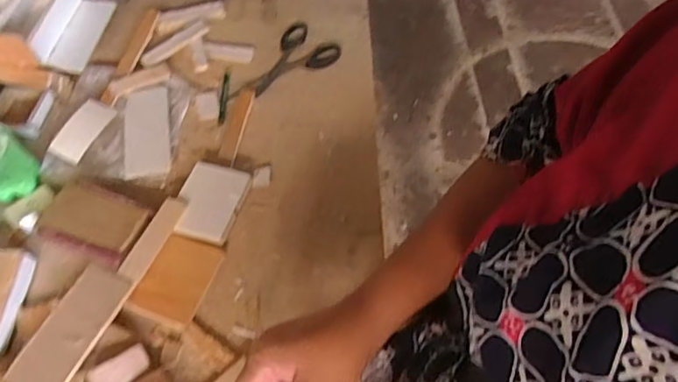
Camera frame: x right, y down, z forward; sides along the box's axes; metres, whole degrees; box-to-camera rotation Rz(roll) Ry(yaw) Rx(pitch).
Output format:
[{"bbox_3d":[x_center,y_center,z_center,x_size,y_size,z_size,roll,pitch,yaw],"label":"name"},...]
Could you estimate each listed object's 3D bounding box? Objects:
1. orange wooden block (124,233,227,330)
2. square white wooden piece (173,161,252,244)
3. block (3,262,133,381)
[{"bbox_3d":[-0.156,0.085,0.528,0.062,0.010,0.086,17,62,12],"label":"orange wooden block"},{"bbox_3d":[-0.135,0.011,0.571,0.062,0.017,0.084,15,62,11],"label":"square white wooden piece"},{"bbox_3d":[-0.243,0.125,0.496,0.052,0.008,0.121,19,63,13],"label":"block"}]

